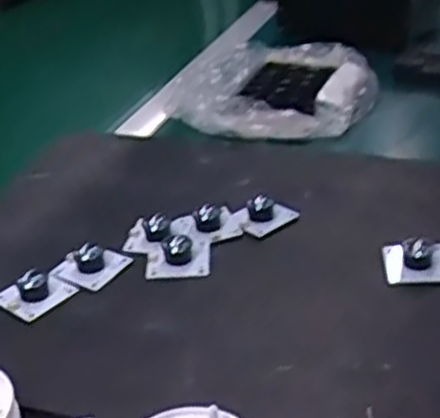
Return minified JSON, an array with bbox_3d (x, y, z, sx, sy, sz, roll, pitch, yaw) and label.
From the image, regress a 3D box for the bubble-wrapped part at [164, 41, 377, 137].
[{"bbox_3d":[0.066,-0.142,0.846,0.191,0.037,0.242,15,34,25],"label":"bubble-wrapped part"}]

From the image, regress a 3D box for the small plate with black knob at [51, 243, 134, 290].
[{"bbox_3d":[-0.094,0.034,0.569,0.042,0.020,0.044,17,35,28],"label":"small plate with black knob"}]

